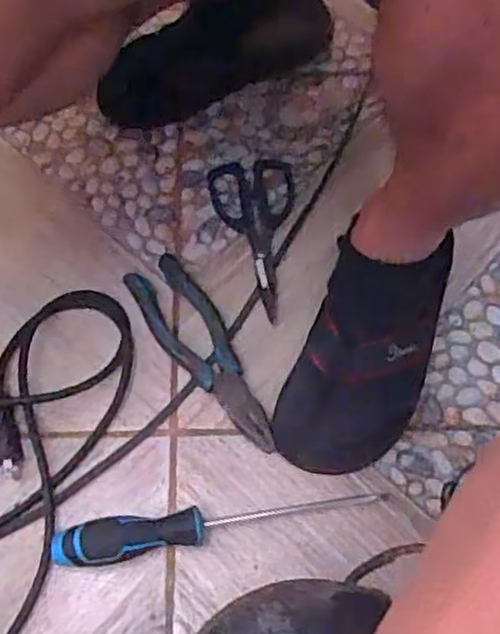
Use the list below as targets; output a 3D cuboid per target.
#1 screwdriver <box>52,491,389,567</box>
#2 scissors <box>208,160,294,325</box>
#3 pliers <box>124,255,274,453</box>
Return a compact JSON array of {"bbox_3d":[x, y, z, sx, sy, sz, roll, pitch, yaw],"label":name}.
[{"bbox_3d":[-0.022,0.157,0.536,0.252,0.031,0.029,-8,64,-5],"label":"screwdriver"},{"bbox_3d":[0.004,-0.079,0.669,0.081,0.009,0.178,-2,64,-2],"label":"scissors"},{"bbox_3d":[-0.041,0.030,0.606,0.058,0.022,0.201,-26,67,-13],"label":"pliers"}]

